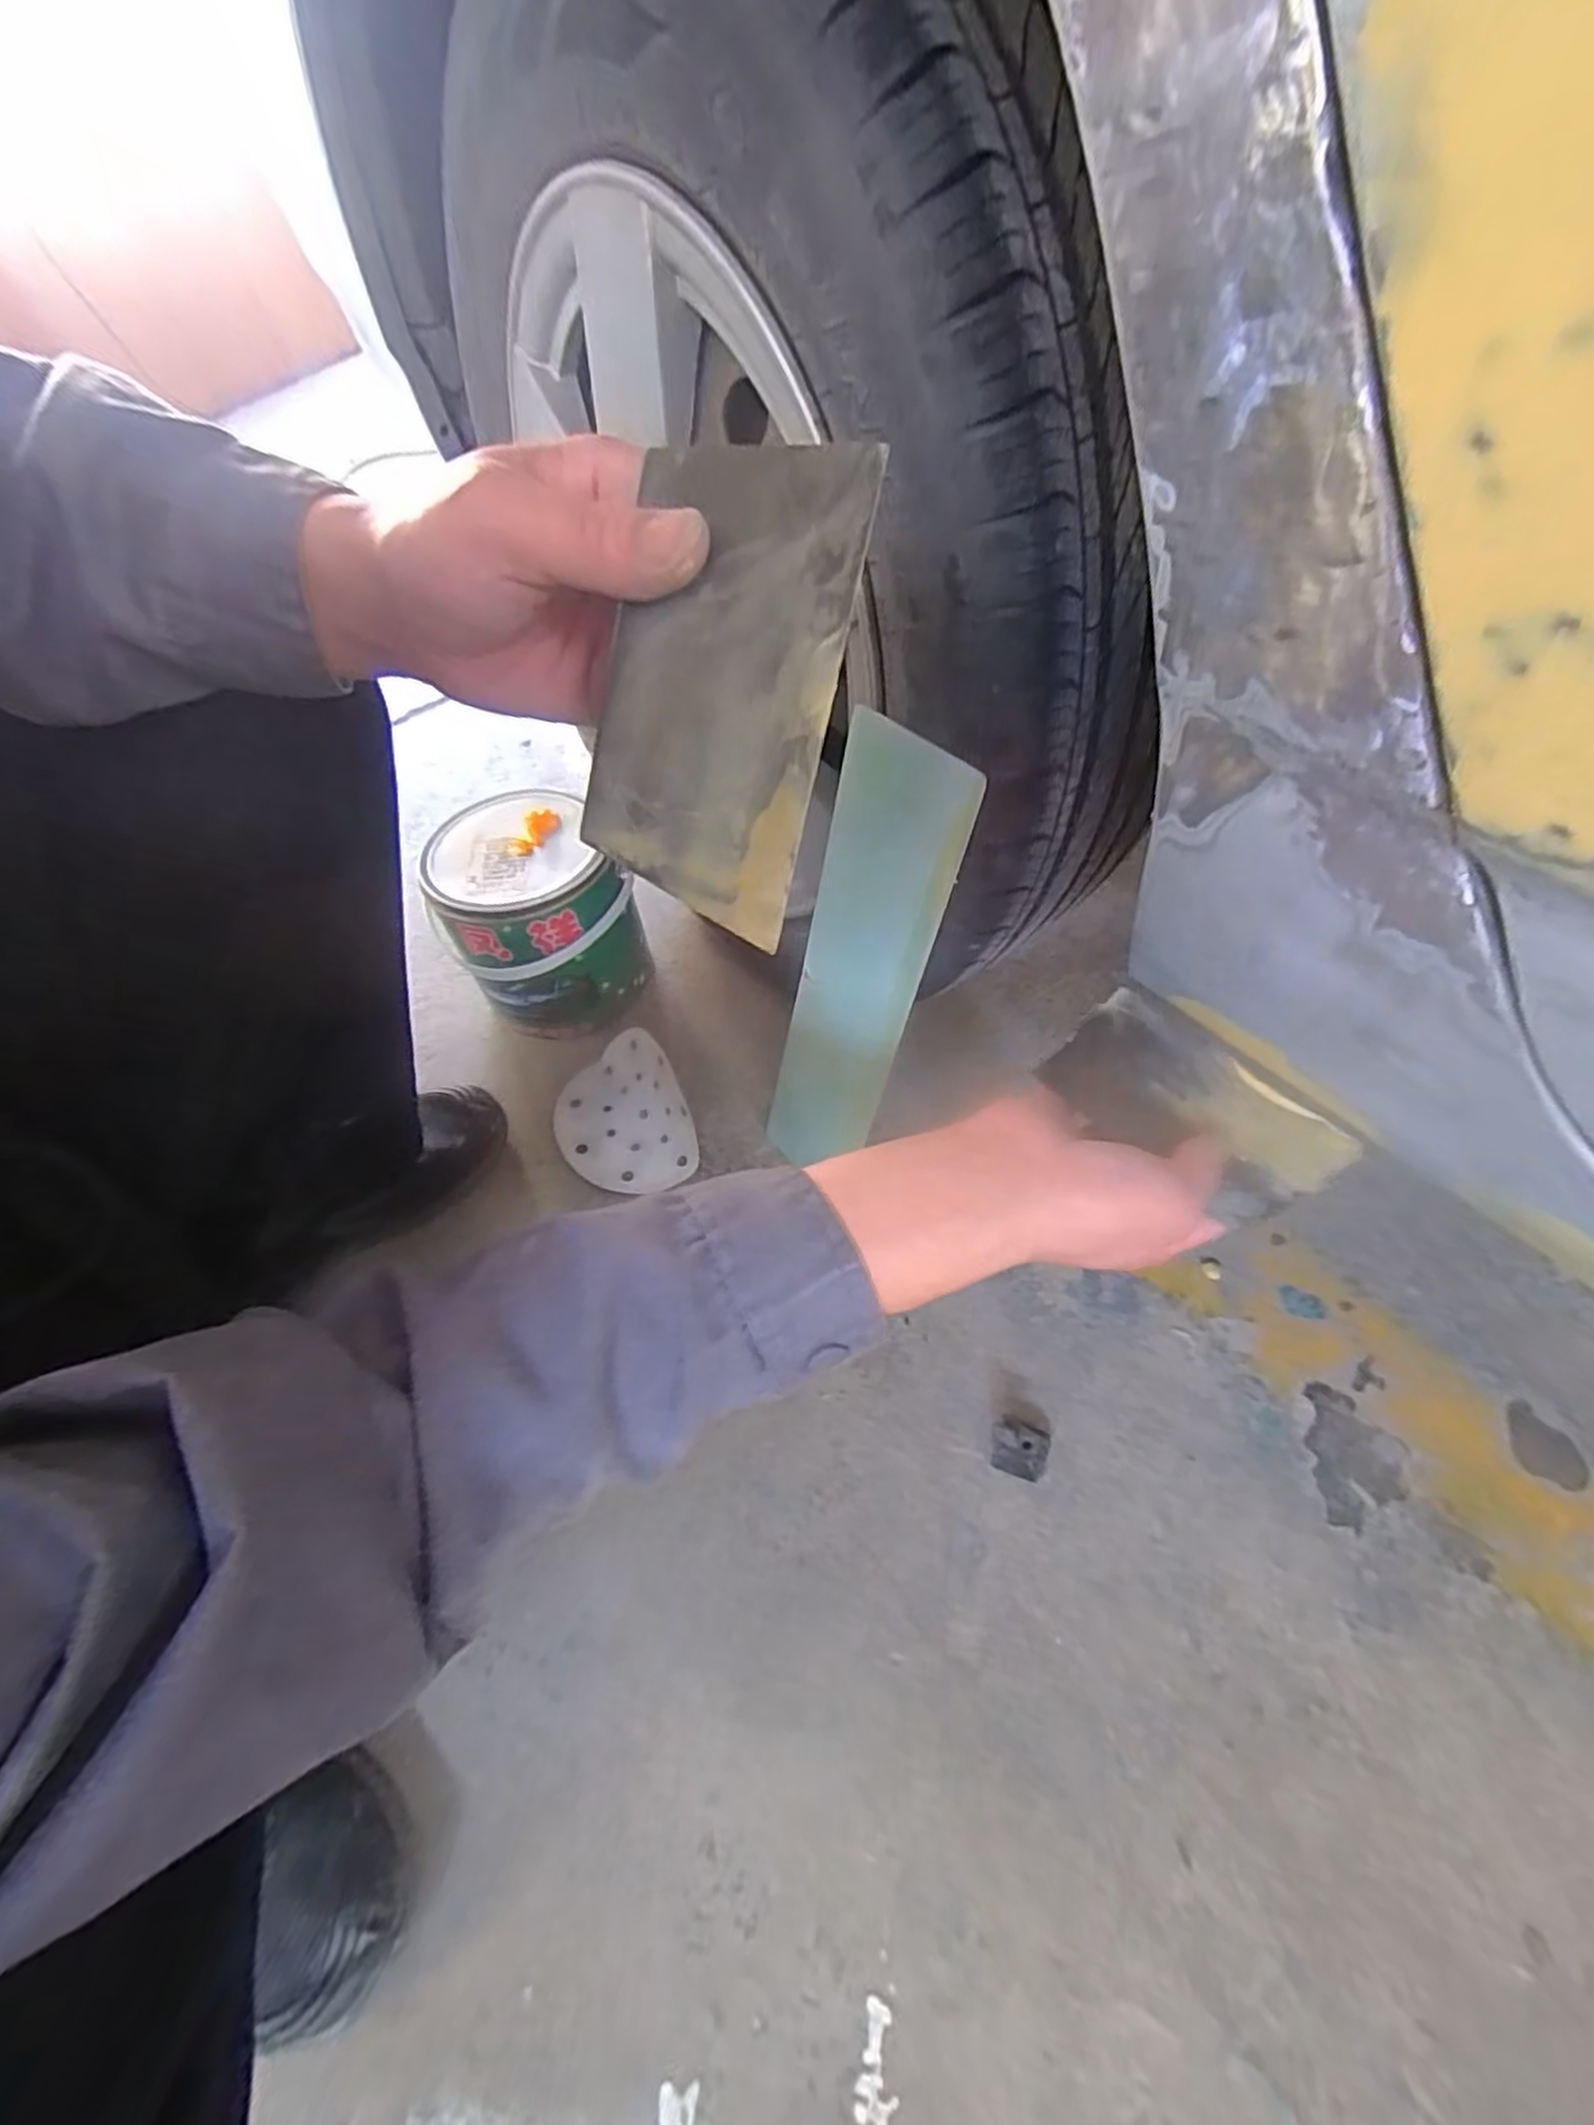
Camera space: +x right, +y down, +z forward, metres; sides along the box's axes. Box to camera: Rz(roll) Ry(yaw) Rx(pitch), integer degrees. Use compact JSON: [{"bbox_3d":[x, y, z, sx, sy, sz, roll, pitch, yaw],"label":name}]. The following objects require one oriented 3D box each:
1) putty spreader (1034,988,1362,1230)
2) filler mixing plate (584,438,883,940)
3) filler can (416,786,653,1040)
[{"bbox_3d":[0.183,0.022,0.352,0.072,0.005,0.124,-41,63,-15],"label":"putty spreader"},{"bbox_3d":[-0.024,-0.107,0.215,0.073,0.004,0.126,17,100,20],"label":"filler mixing plate"},{"bbox_3d":[-0.214,-0.108,0.664,0.144,0.171,0.144,-2,55,3],"label":"filler can"}]

